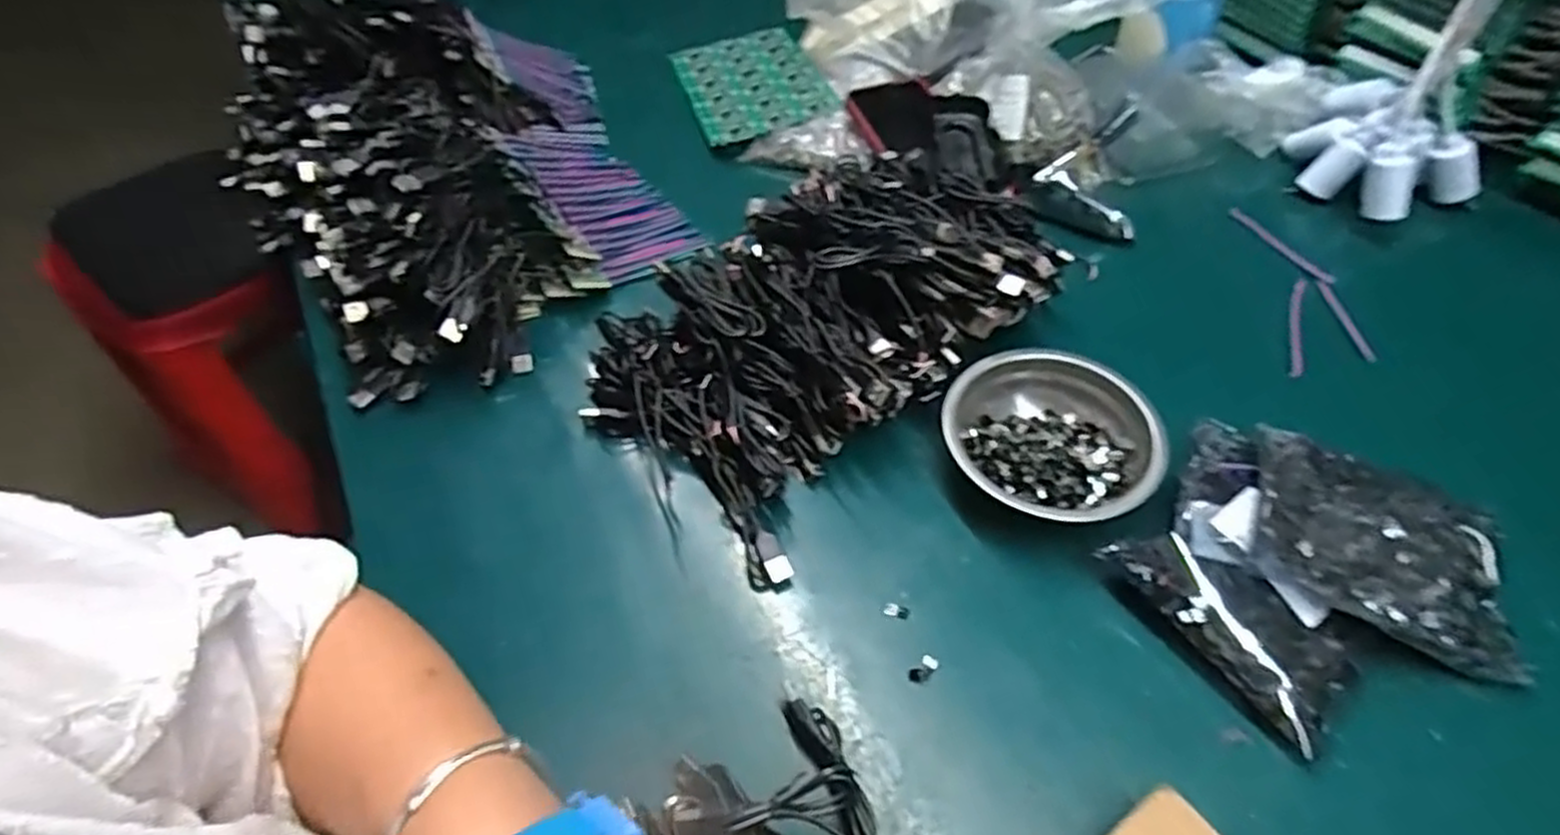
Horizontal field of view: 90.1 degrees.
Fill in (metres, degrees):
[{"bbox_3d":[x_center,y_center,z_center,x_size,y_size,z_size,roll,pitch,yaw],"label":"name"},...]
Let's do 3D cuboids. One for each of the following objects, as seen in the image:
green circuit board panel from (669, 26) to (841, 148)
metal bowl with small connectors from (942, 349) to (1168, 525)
[{"bbox_3d":[-0.028,-0.342,0.789,0.132,0.012,0.192,-14,52,-9],"label":"green circuit board panel"},{"bbox_3d":[0.169,0.017,0.492,0.126,0.038,0.127,-1,51,1],"label":"metal bowl with small connectors"}]

